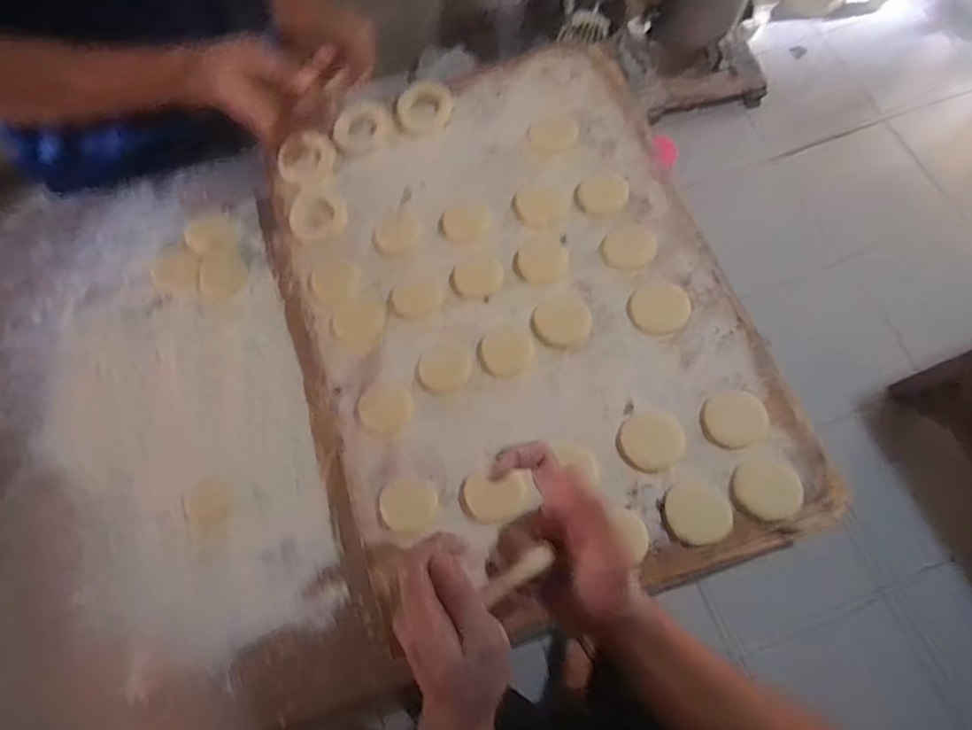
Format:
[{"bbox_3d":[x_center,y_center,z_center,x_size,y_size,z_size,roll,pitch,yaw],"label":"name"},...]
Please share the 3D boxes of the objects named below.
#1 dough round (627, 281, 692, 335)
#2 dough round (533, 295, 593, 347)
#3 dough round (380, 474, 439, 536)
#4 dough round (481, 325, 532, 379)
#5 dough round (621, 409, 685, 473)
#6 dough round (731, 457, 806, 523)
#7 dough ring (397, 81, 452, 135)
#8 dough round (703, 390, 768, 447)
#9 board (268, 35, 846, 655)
[{"bbox_3d":[0.173,-0.057,0.565,0.059,0.006,0.054,-1,70,2],"label":"dough round"},{"bbox_3d":[0.078,-0.045,0.568,0.055,0.004,0.052,-1,70,2],"label":"dough round"},{"bbox_3d":[-0.070,0.128,0.519,0.051,0.004,0.052,-1,70,2],"label":"dough round"},{"bbox_3d":[0.021,-0.014,0.559,0.047,0.004,0.052,-14,70,-3],"label":"dough round"},{"bbox_3d":[0.153,0.068,0.520,0.056,0.004,0.054,-1,70,2],"label":"dough round"},{"bbox_3d":[0.247,0.109,0.494,0.057,0.004,0.051,12,71,6],"label":"dough round"},{"bbox_3d":[-0.072,-0.306,0.671,0.064,0.011,0.073,-18,71,-5],"label":"dough ring"},{"bbox_3d":[0.232,0.049,0.525,0.054,0.007,0.052,-1,70,2],"label":"dough round"},{"bbox_3d":[0.031,-0.076,0.588,0.425,0.029,0.599,-16,70,-4],"label":"board"}]

